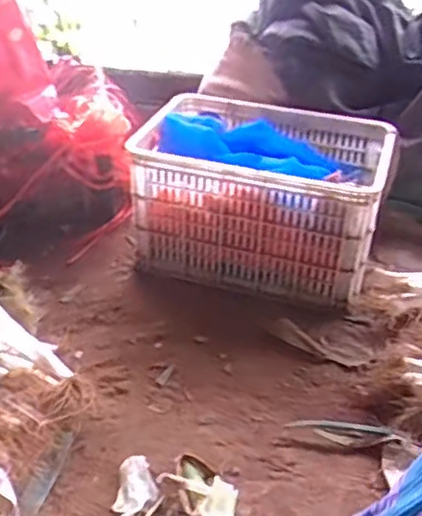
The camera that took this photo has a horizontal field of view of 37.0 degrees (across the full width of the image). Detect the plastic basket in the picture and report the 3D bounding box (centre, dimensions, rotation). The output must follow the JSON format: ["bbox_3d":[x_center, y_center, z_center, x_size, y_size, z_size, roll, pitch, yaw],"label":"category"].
[{"bbox_3d":[0.104,-0.148,1.409,0.531,0.299,0.295,15,37,15],"label":"plastic basket"}]

